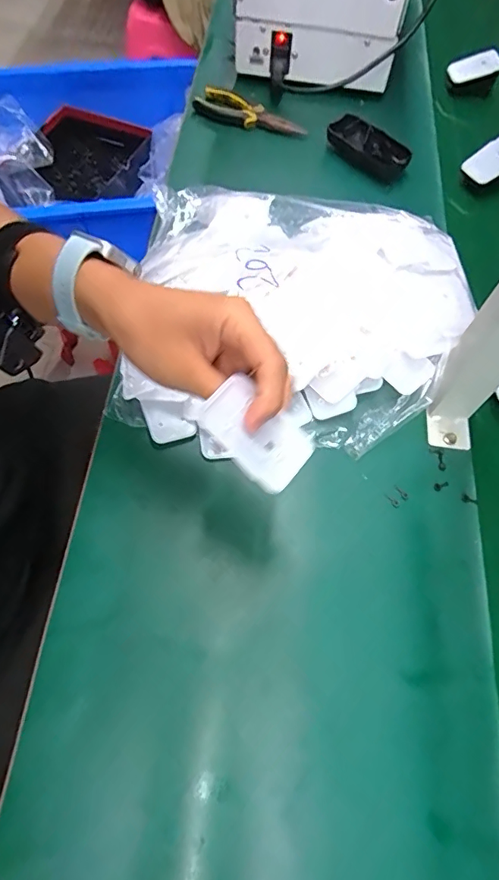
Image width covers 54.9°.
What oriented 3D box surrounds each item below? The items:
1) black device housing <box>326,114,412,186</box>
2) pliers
[{"bbox_3d":[0.154,-0.375,0.620,0.110,0.033,0.041,41,70,16],"label":"black device housing"},{"bbox_3d":[-0.003,-0.432,0.648,0.149,0.025,0.047,29,67,11],"label":"pliers"}]

